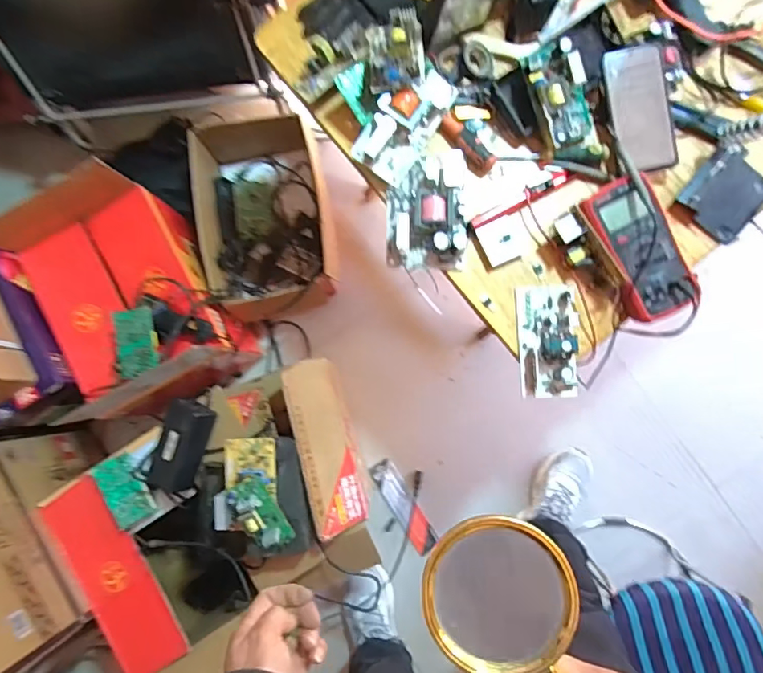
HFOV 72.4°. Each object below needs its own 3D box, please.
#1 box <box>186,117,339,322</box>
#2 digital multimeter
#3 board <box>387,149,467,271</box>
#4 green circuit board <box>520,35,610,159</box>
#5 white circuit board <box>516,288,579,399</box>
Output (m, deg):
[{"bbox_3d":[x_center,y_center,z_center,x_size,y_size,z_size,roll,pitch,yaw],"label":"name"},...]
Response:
[{"bbox_3d":[-0.269,-0.277,1.205,0.257,0.170,0.472,-8,84,2],"label":"box"},{"bbox_3d":[0.336,-0.111,0.675,0.094,0.041,0.186,-27,84,0],"label":"digital multimeter"},{"bbox_3d":[0.062,-0.175,0.709,0.110,0.045,0.159,0,84,3],"label":"board"},{"bbox_3d":[0.242,-0.305,0.691,0.071,0.032,0.154,-27,105,0],"label":"green circuit board"},{"bbox_3d":[0.224,0.005,0.686,0.077,0.042,0.148,-2,84,2],"label":"white circuit board"}]

